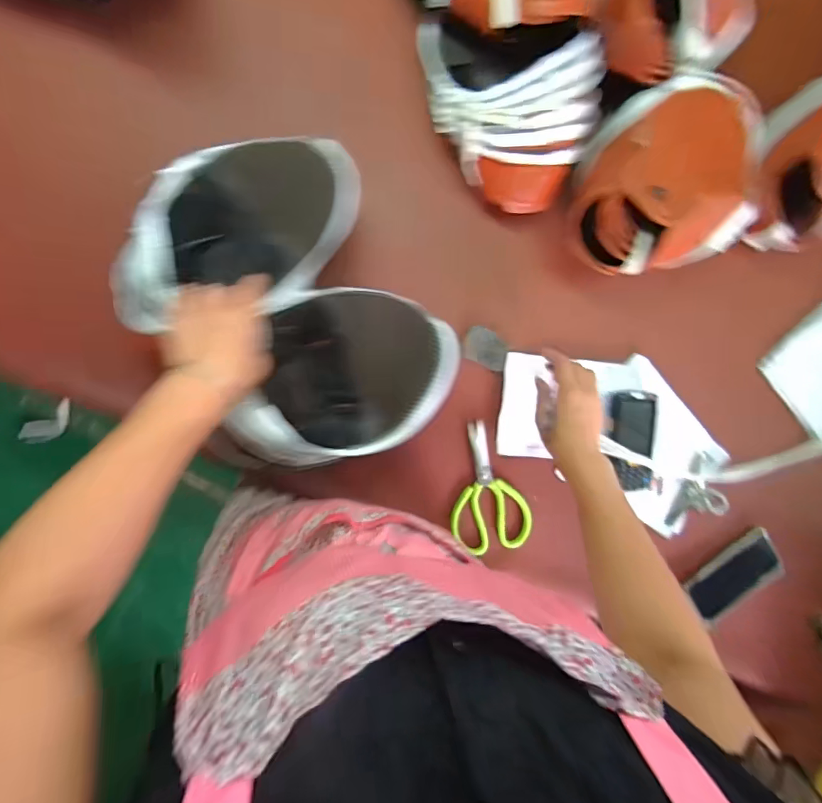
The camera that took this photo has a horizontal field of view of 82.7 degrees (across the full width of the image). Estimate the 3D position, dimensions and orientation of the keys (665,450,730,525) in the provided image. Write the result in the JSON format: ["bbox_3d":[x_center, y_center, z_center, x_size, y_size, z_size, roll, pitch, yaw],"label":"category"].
[{"bbox_3d":[0.424,0.132,0.702,0.085,0.024,0.093,-16,97,-4],"label":"keys"}]

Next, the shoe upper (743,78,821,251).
[{"bbox_3d":[0.556,-0.316,0.642,0.147,0.068,0.217,9,95,-7],"label":"shoe upper"}]

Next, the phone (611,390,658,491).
[{"bbox_3d":[0.326,0.059,0.679,0.067,0.015,0.146,-1,96,-6],"label":"phone"}]

